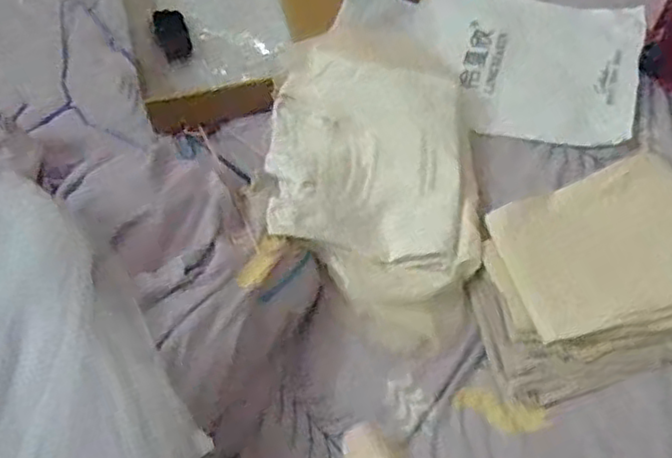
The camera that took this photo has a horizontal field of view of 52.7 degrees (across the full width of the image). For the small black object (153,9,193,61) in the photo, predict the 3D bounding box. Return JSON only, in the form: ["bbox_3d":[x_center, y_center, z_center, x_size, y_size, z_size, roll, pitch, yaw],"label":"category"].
[{"bbox_3d":[-0.271,-0.324,1.127,0.052,0.016,0.115,-18,60,-7],"label":"small black object"}]

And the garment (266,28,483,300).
[{"bbox_3d":[0.049,-0.100,0.958,0.293,0.087,0.394,-6,60,-1],"label":"garment"}]

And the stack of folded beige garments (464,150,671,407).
[{"bbox_3d":[0.339,0.047,0.864,0.326,0.042,0.267,-16,60,-6],"label":"stack of folded beige garments"}]

